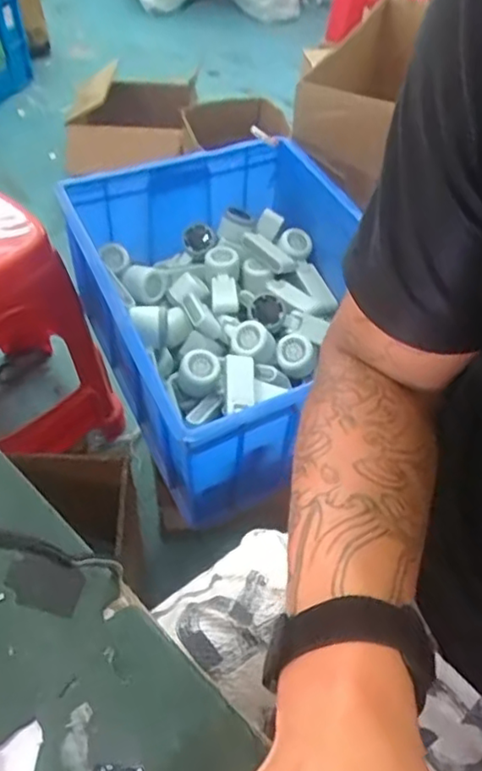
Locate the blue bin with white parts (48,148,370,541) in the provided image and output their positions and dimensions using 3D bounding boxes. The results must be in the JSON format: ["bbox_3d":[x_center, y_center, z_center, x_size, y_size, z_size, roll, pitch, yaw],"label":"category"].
[{"bbox_3d":[0.016,-0.130,1.035,0.447,0.245,0.585,-17,51,-17],"label":"blue bin with white parts"}]

